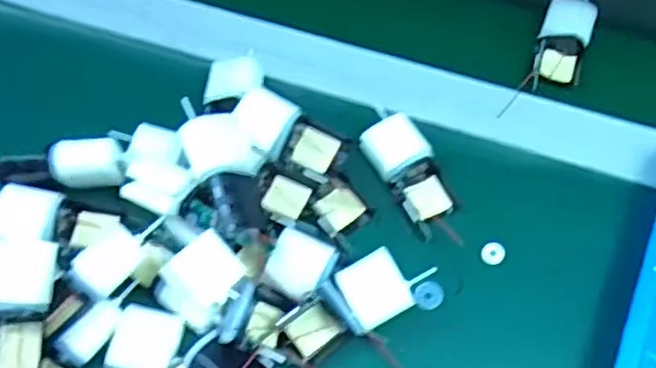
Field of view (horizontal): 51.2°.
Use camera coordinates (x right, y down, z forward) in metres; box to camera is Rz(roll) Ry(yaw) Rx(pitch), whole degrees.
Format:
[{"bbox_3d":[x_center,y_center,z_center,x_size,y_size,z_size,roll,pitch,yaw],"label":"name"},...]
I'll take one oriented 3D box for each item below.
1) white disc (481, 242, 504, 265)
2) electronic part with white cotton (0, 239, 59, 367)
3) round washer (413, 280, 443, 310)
[{"bbox_3d":[0.108,0.045,0.448,0.015,0.004,0.015,2,62,-3],"label":"white disc"},{"bbox_3d":[-0.171,0.073,0.373,0.037,0.016,0.084,3,76,-2],"label":"electronic part with white cotton"},{"bbox_3d":[0.063,0.070,0.431,0.018,0.004,0.019,2,60,-3],"label":"round washer"}]

